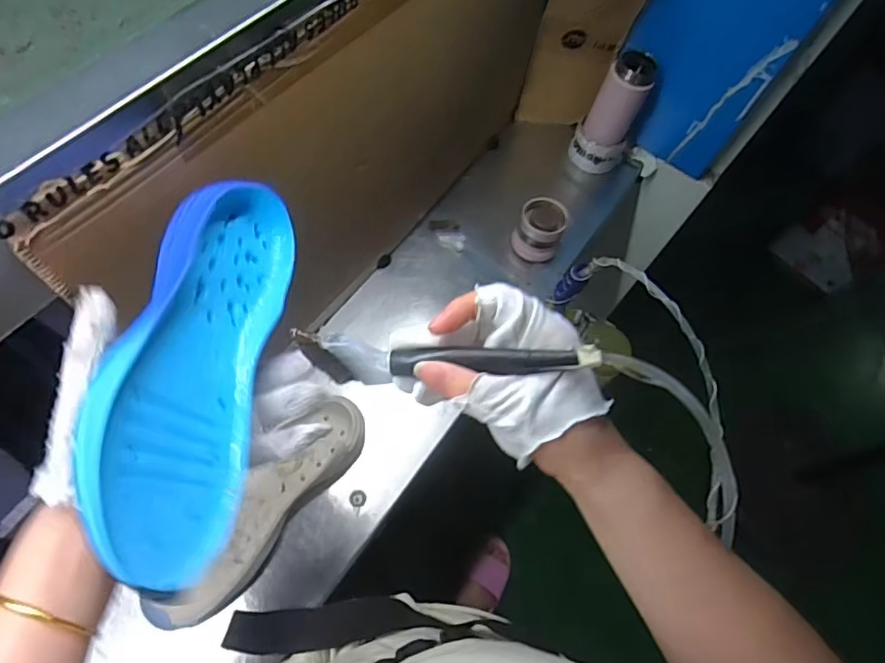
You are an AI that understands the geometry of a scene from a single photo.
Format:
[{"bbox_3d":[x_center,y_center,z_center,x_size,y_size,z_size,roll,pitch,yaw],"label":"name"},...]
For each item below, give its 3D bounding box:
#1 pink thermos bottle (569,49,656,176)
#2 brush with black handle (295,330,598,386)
[{"bbox_3d":[0.253,-0.322,0.841,0.083,0.166,0.073,25,69,8],"label":"pink thermos bottle"},{"bbox_3d":[-0.006,0.015,0.305,0.146,0.028,0.021,0,67,8],"label":"brush with black handle"}]

